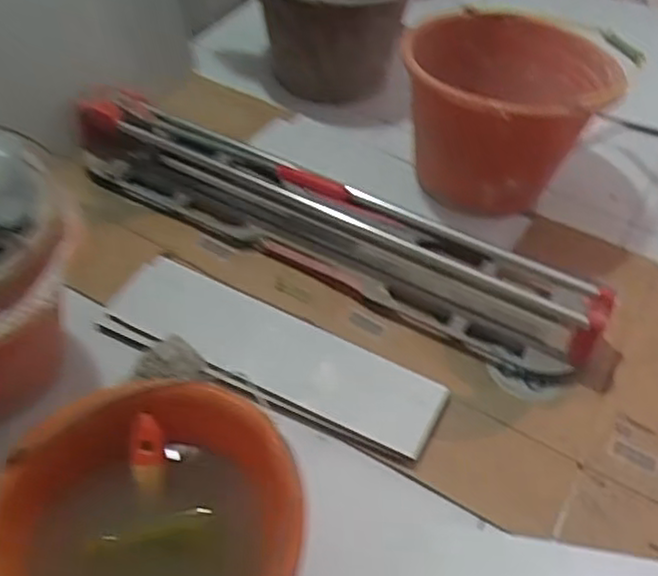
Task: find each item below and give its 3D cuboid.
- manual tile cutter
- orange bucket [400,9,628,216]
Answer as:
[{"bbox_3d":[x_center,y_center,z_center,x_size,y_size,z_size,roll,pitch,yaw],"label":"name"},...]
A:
[{"bbox_3d":[-0.005,-0.091,0.931,0.734,0.083,0.141,25,53,14],"label":"manual tile cutter"},{"bbox_3d":[0.243,-0.240,1.005,0.277,0.208,0.277,3,51,-3],"label":"orange bucket"}]

